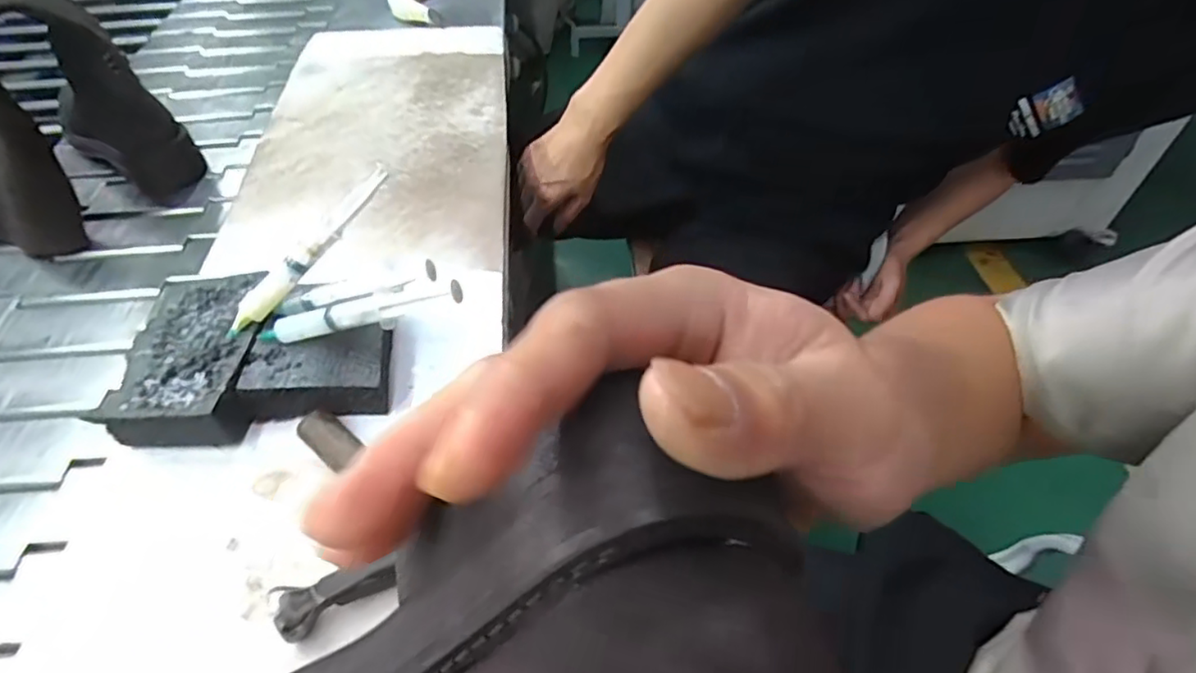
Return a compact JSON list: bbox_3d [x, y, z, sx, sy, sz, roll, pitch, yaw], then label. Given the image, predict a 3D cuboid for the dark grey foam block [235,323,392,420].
[{"bbox_3d":[-0.185,0.025,0.414,0.090,0.035,0.048,-4,48,-4],"label":"dark grey foam block"}]

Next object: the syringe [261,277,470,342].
[{"bbox_3d":[-0.157,-0.013,0.398,0.142,0.015,0.016,-10,47,14],"label":"syringe"}]

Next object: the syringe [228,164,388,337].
[{"bbox_3d":[-0.197,-0.059,0.420,0.149,0.015,0.020,-46,58,0],"label":"syringe"}]

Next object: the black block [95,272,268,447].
[{"bbox_3d":[-0.270,0.013,0.423,0.077,0.032,0.127,-2,48,-2],"label":"black block"}]

